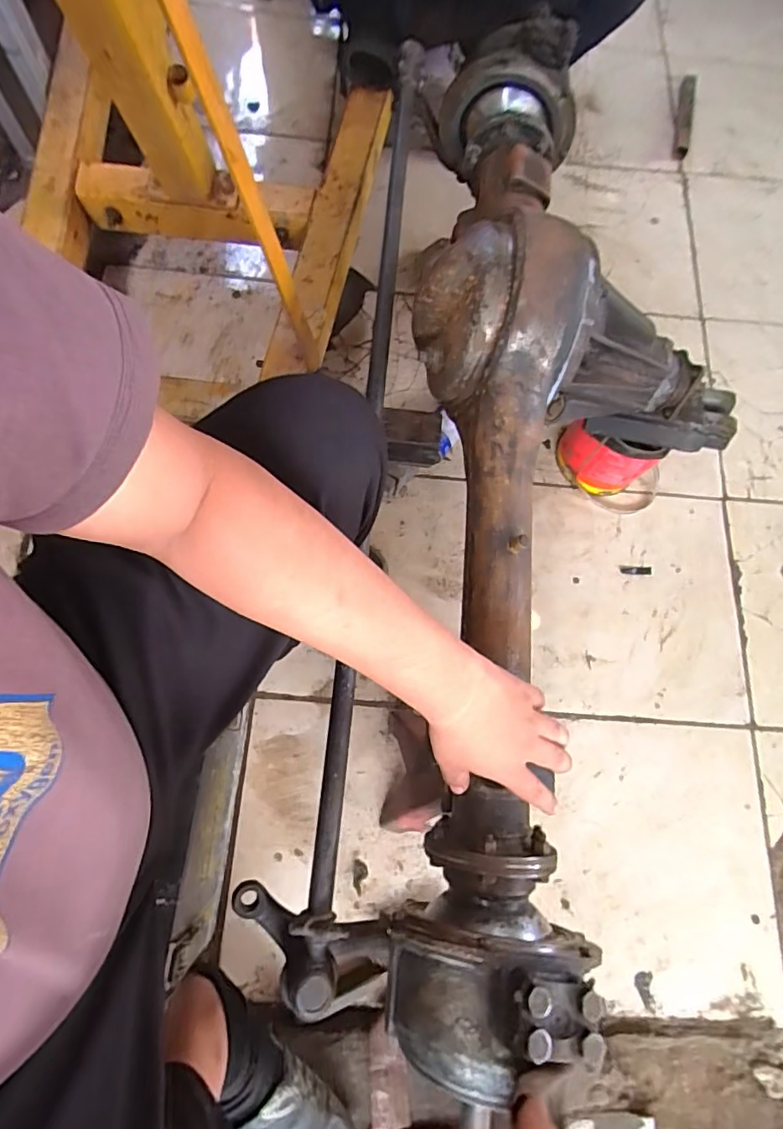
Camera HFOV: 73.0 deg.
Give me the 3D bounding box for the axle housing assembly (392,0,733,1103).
[{"bbox_3d":[0.214,-0.067,0.596,0.368,0.283,1.018,4,73,2],"label":"axle housing assembly"}]

